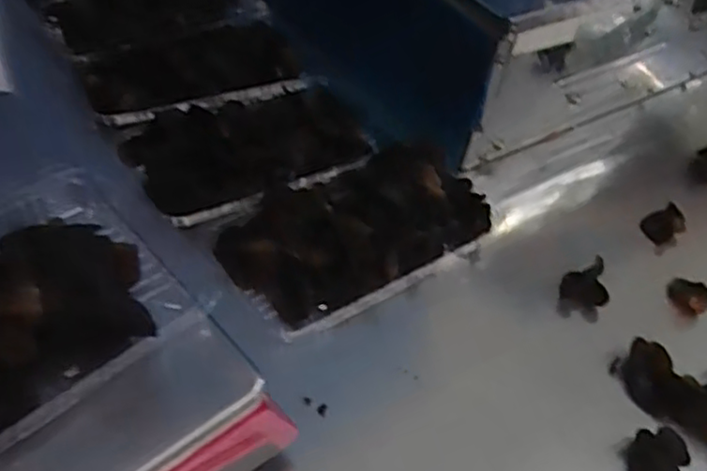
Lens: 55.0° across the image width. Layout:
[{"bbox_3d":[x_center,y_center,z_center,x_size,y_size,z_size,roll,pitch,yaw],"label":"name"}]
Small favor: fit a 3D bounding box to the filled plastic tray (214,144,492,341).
[{"bbox_3d":[0.008,-0.009,0.545,0.225,0.047,0.121,-26,54,-28],"label":"filled plastic tray"}]

